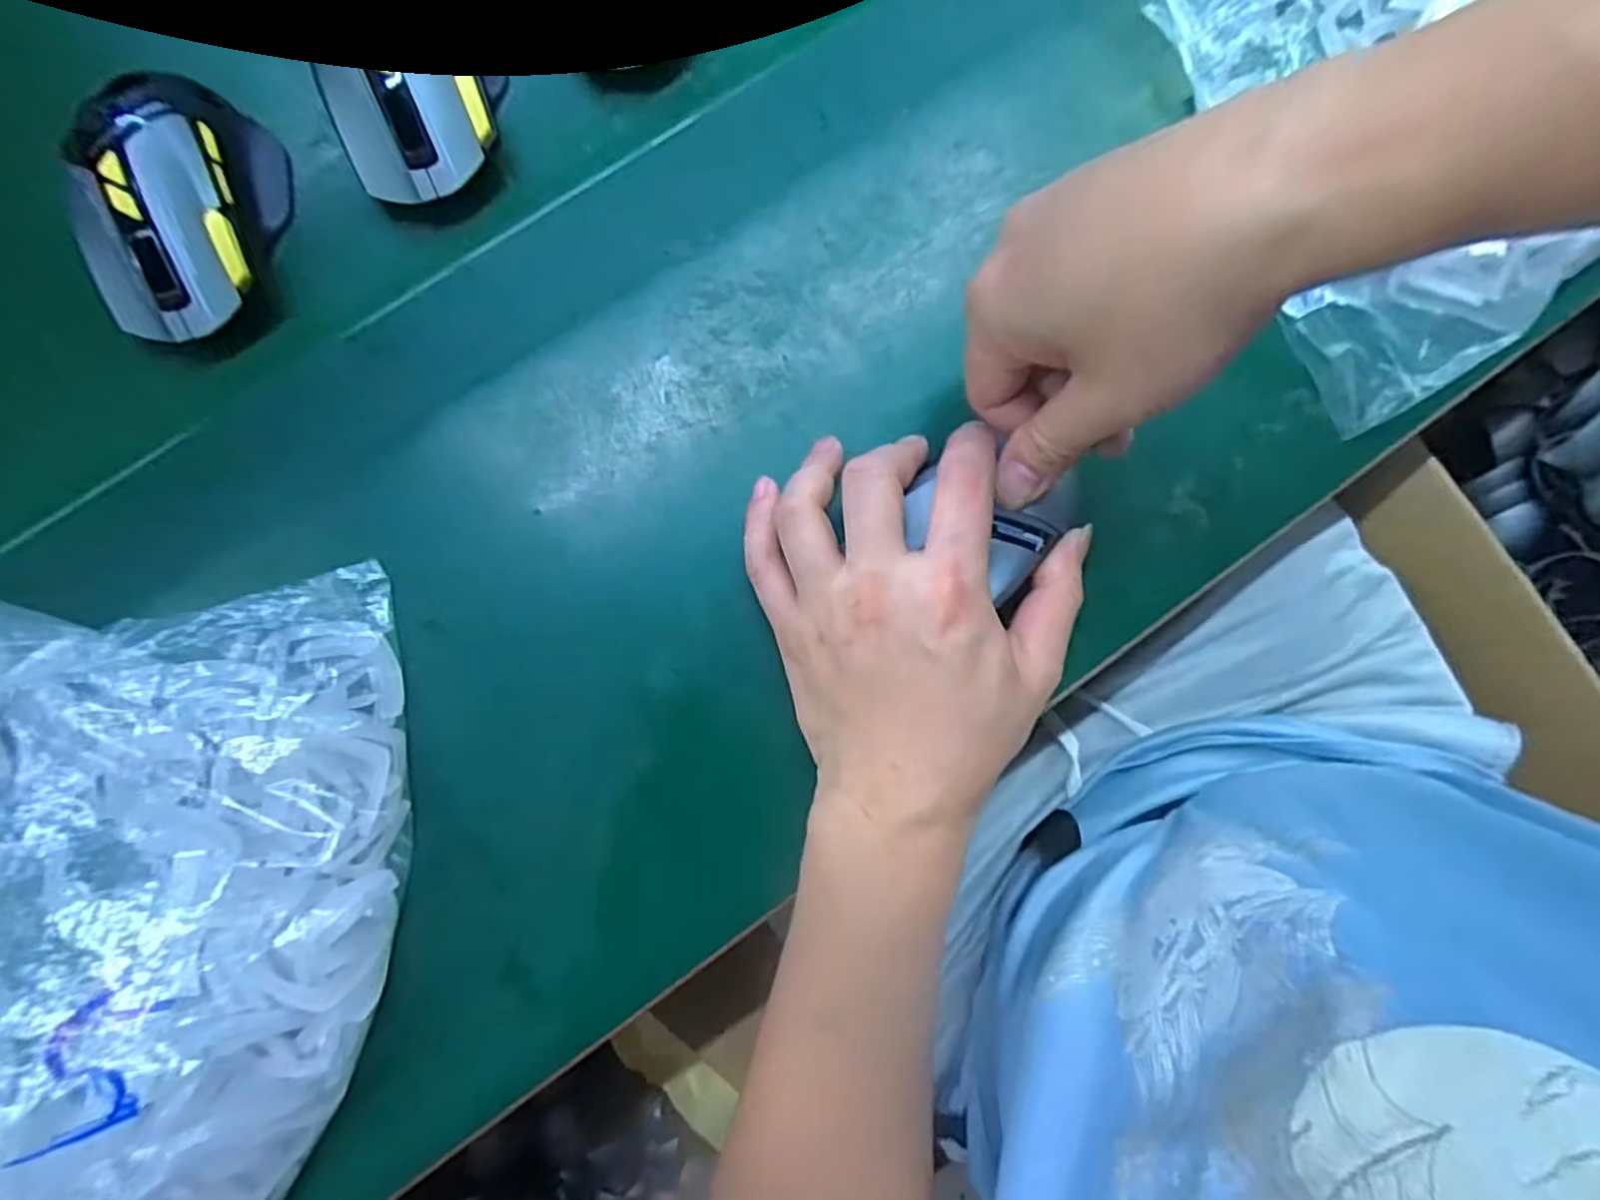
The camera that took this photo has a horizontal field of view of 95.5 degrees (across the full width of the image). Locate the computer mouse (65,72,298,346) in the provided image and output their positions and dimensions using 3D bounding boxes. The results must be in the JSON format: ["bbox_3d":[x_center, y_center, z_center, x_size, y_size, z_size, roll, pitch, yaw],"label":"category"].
[{"bbox_3d":[-0.252,-0.166,0.298,0.063,0.041,0.113,-7,86,-4],"label":"computer mouse"}]

